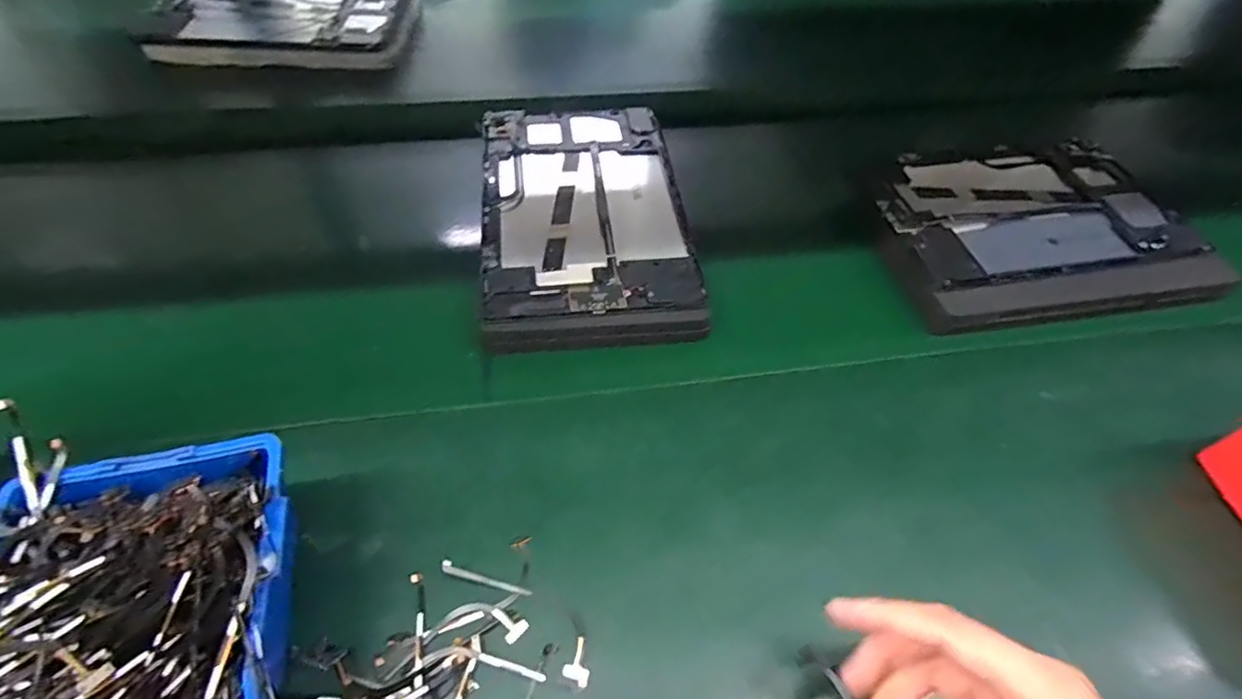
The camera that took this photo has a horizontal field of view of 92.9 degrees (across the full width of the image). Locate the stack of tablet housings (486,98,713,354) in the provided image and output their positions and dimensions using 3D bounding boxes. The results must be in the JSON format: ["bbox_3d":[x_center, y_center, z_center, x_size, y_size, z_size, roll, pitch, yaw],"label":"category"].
[{"bbox_3d":[-0.029,-0.110,0.462,0.152,0.022,0.255,-5,54,-6],"label":"stack of tablet housings"}]

